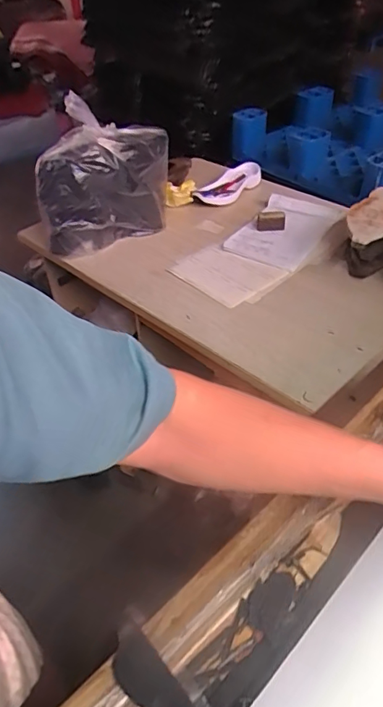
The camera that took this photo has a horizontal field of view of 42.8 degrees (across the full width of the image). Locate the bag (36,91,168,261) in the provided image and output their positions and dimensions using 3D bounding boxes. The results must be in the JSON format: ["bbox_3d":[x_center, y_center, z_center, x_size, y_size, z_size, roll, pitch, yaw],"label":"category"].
[{"bbox_3d":[-0.198,-0.383,1.126,0.320,0.301,0.132,-27,49,-25],"label":"bag"}]

